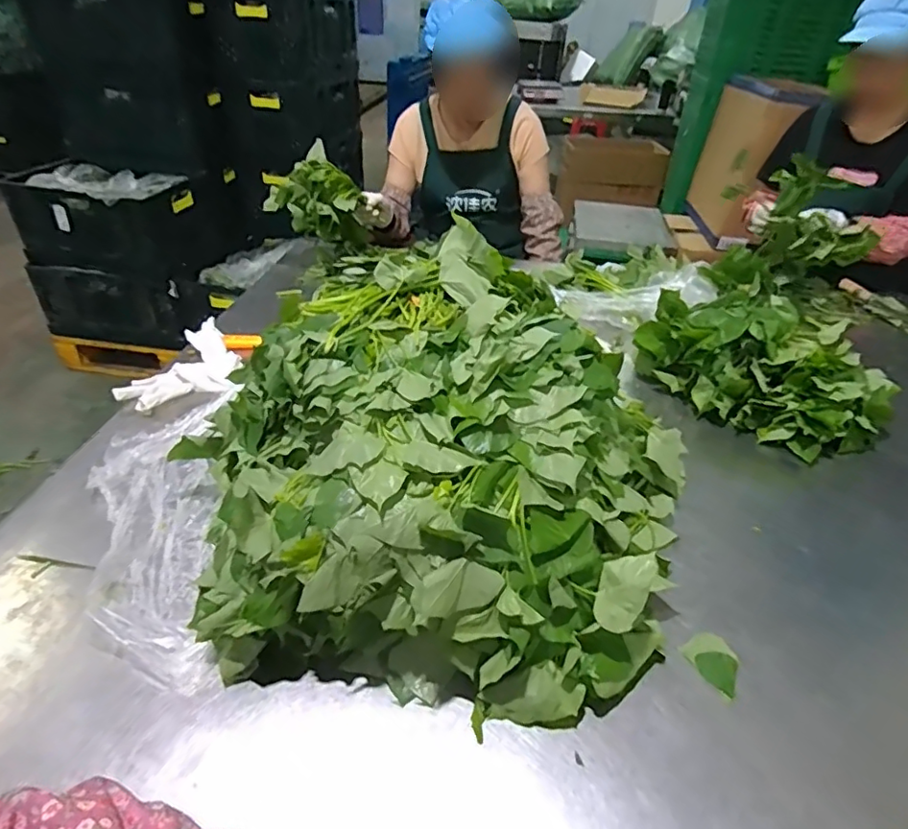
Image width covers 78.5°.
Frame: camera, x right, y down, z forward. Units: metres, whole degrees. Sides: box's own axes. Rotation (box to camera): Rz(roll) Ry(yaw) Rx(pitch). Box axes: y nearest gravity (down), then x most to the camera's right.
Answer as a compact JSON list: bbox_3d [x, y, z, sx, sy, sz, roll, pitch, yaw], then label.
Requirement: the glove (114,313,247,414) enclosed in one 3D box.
[{"bbox_3d":[-0.463,-0.081,0.935,0.188,0.039,0.191,-18,42,-26],"label":"glove"}]

